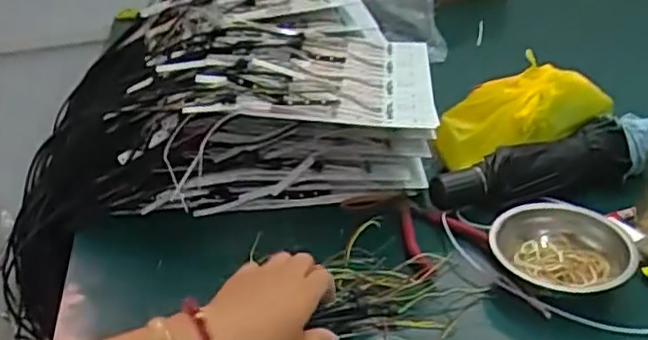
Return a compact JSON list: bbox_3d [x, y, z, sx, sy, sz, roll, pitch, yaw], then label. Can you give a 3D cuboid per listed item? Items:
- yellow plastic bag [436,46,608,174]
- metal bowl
[{"bbox_3d":[0.225,-0.066,0.774,0.197,0.072,0.094,-20,28,7],"label":"yellow plastic bag"},{"bbox_3d":[0.224,0.078,0.637,0.122,0.046,0.122,1,29,0],"label":"metal bowl"}]

